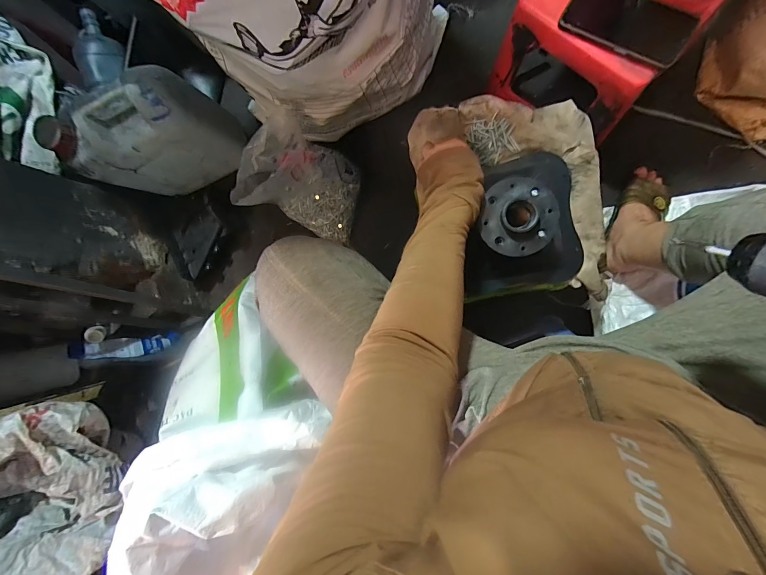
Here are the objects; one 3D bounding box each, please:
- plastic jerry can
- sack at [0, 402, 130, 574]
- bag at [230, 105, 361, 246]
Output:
[{"bbox_3d":[-0.444,-0.288,0.694,0.246,0.273,0.099,-26,85,9],"label":"plastic jerry can"},{"bbox_3d":[-0.570,0.335,0.525,0.212,0.204,0.272,-15,87,9],"label":"sack"},{"bbox_3d":[-0.158,-0.219,0.689,0.172,0.230,0.193,17,92,10],"label":"bag"}]

